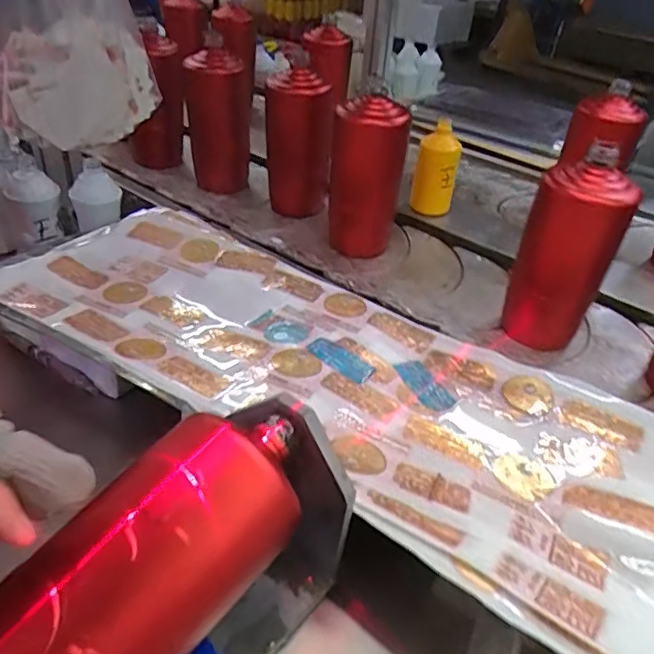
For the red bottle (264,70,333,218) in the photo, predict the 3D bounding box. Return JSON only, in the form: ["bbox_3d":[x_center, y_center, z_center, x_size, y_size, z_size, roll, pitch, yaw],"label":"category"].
[{"bbox_3d":[-0.038,-0.229,0.730,0.082,0.170,0.078,1,37,-5],"label":"red bottle"}]

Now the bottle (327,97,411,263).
[{"bbox_3d":[0.046,-0.169,0.660,0.083,0.172,0.071,10,37,7],"label":"bottle"}]

